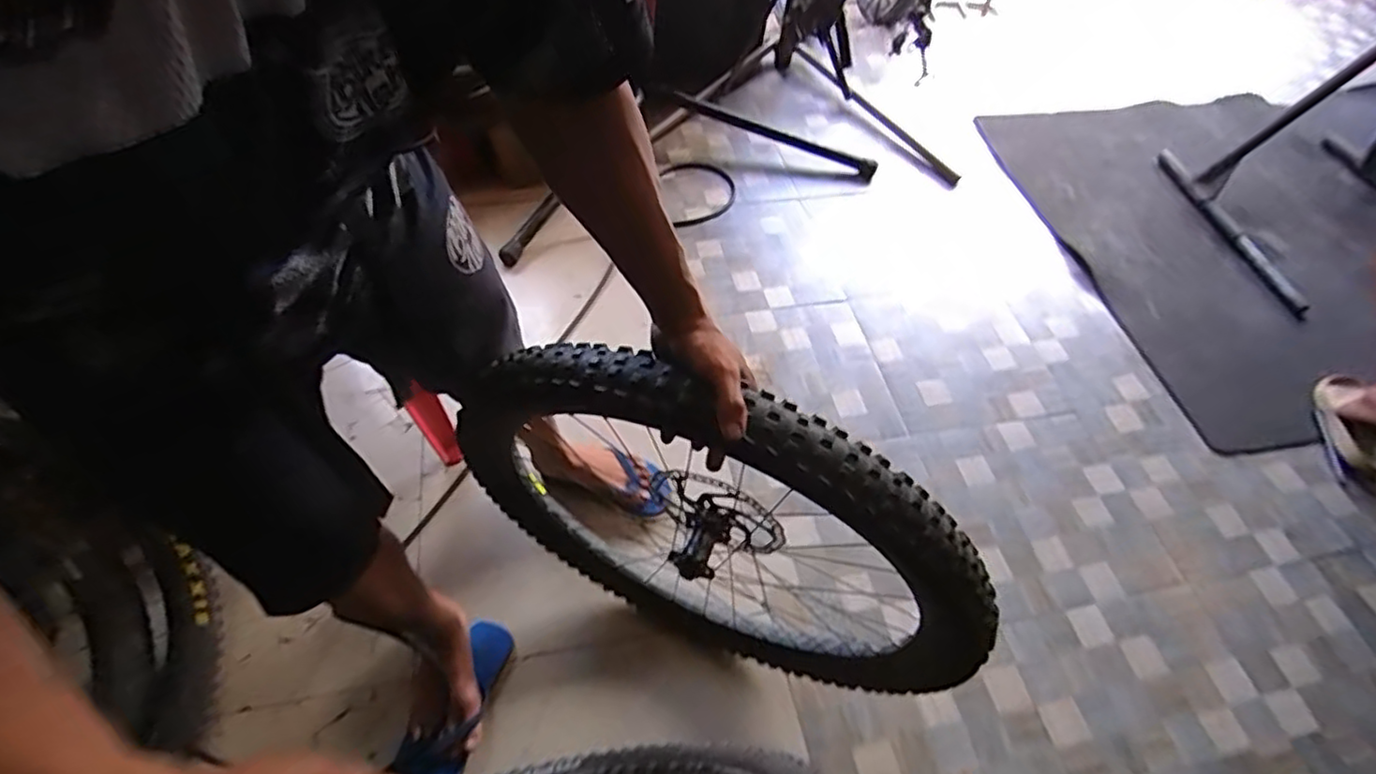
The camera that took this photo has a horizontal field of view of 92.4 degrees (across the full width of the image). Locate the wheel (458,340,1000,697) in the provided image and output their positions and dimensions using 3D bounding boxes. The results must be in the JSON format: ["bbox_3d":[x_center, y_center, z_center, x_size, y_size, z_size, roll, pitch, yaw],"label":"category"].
[{"bbox_3d":[0.024,0.189,0.817,0.625,0.609,0.070,21,58,14],"label":"wheel"}]

